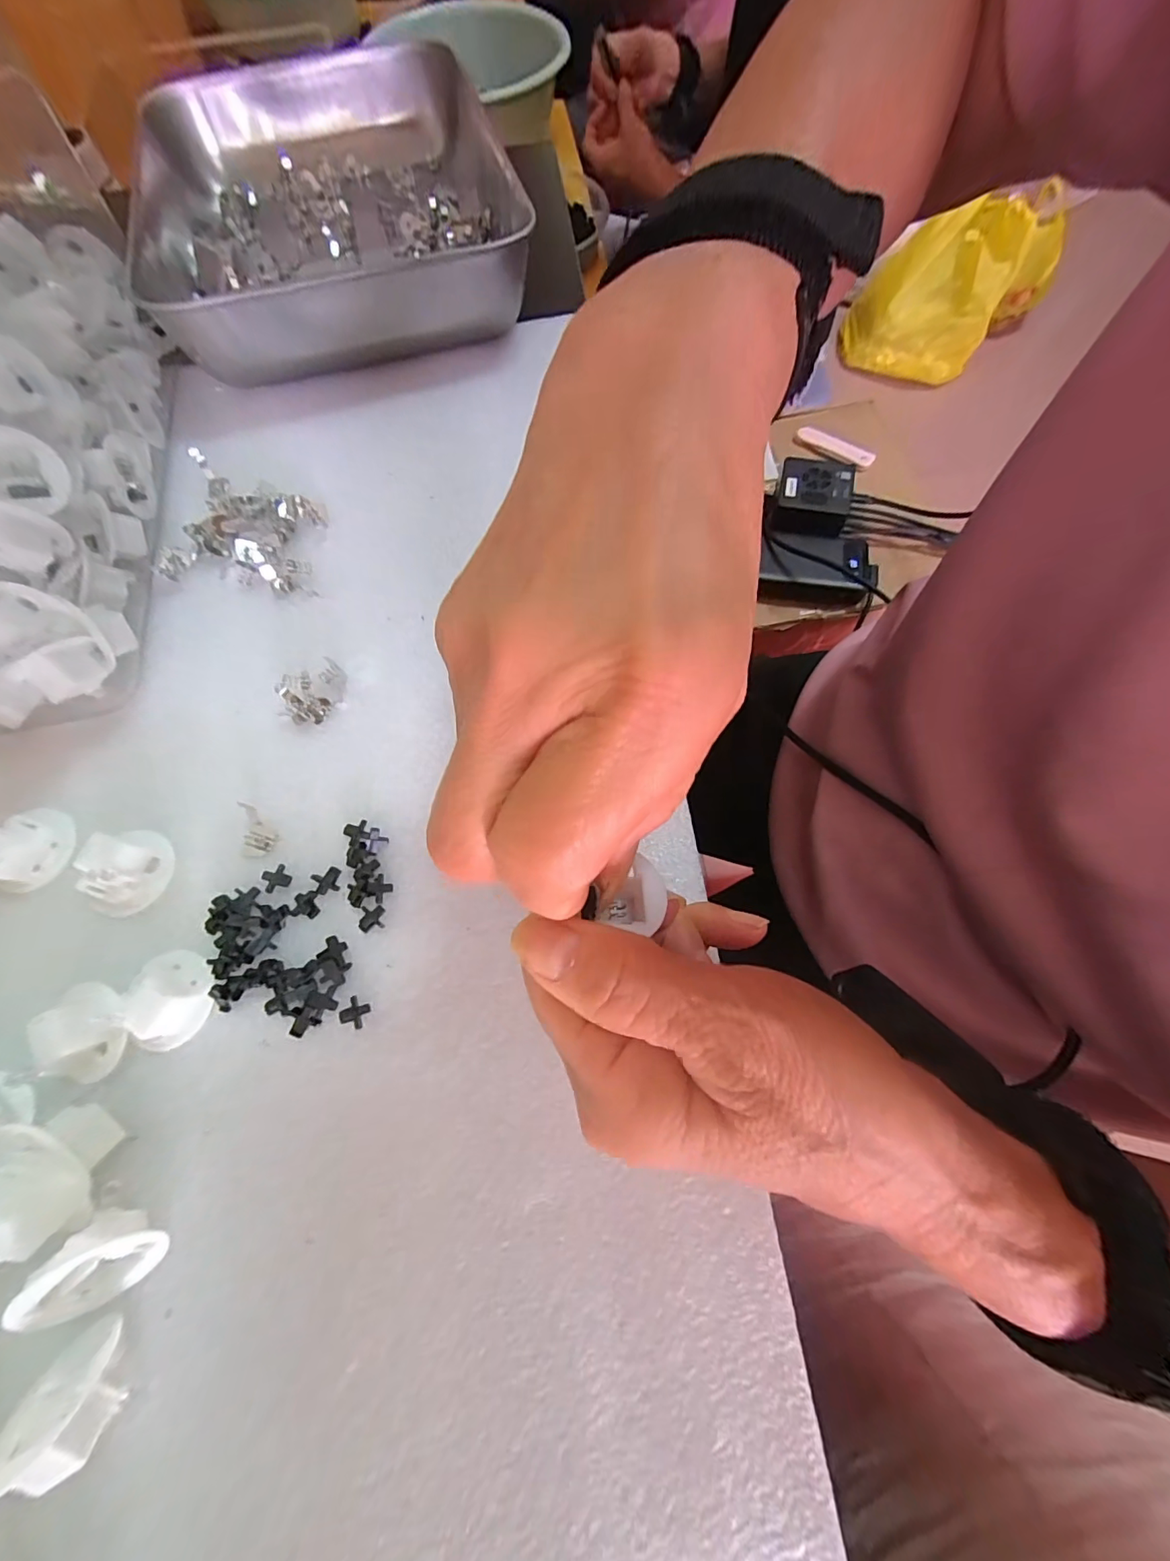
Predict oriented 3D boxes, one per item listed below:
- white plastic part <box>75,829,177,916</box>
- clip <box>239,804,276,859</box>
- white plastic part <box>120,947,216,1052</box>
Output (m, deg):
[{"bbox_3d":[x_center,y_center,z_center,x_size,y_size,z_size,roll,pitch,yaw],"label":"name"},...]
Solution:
[{"bbox_3d":[-0.175,0.035,0.186,0.027,0.014,0.030,20,74,6],"label":"white plastic part"},{"bbox_3d":[-0.133,0.020,0.195,0.013,0.004,0.024,-40,77,-11],"label":"clip"},{"bbox_3d":[-0.145,0.075,0.172,0.024,0.012,0.031,-19,73,-6],"label":"white plastic part"}]

